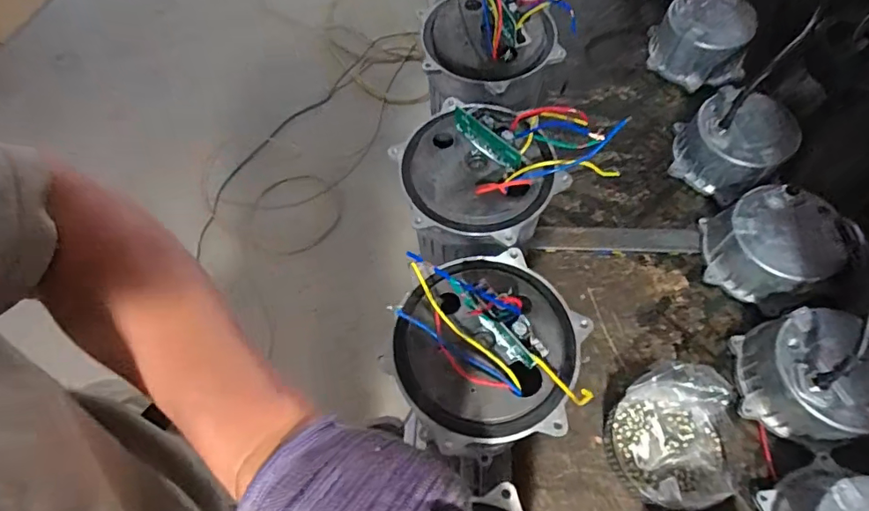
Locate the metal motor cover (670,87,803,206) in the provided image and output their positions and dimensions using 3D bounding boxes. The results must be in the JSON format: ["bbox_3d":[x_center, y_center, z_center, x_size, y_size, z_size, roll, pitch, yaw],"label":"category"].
[{"bbox_3d":[0.419,-0.160,0.707,0.144,0.084,0.132,35,71,18],"label":"metal motor cover"}]

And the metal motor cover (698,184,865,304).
[{"bbox_3d":[0.430,-0.016,0.636,0.139,0.090,0.138,-2,64,2],"label":"metal motor cover"}]

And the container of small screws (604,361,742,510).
[{"bbox_3d":[0.270,0.200,0.551,0.138,0.070,0.141,-1,64,3],"label":"container of small screws"}]

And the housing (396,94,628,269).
[{"bbox_3d":[0.048,-0.084,0.472,0.171,0.112,0.164,-29,66,-11],"label":"housing"}]

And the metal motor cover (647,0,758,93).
[{"bbox_3d":[0.433,-0.356,0.808,0.148,0.086,0.138,26,68,15],"label":"metal motor cover"}]

